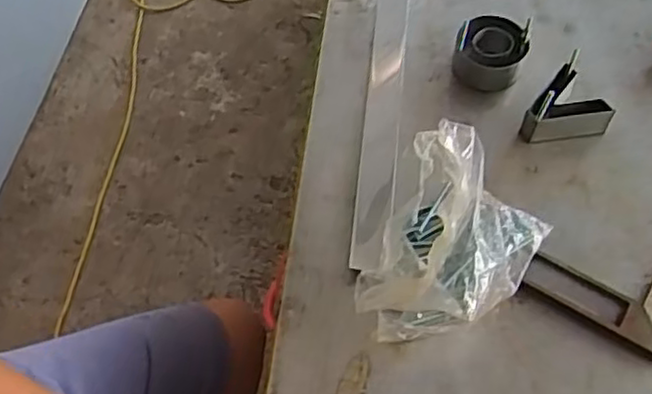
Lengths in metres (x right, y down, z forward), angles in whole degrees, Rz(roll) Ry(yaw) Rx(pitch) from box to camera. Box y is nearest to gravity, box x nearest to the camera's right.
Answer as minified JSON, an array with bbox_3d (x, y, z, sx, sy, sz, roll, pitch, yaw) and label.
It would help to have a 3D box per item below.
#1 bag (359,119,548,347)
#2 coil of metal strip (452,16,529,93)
[{"bbox_3d":[0.082,0.031,0.435,0.096,0.077,0.122,20,62,13],"label":"bag"},{"bbox_3d":[0.127,-0.112,0.544,0.052,0.030,0.052,-1,59,1],"label":"coil of metal strip"}]

